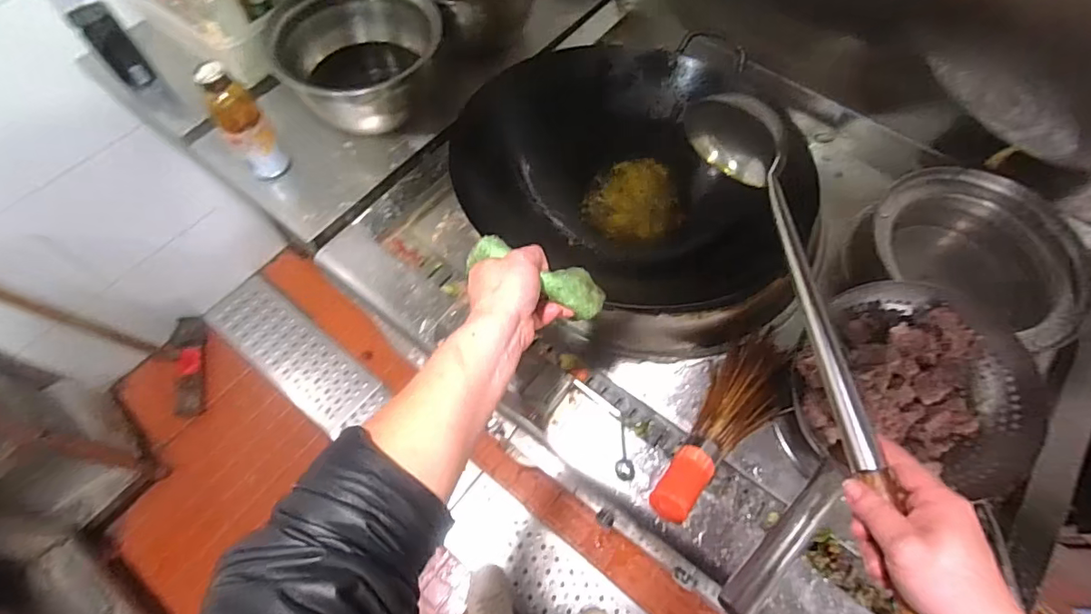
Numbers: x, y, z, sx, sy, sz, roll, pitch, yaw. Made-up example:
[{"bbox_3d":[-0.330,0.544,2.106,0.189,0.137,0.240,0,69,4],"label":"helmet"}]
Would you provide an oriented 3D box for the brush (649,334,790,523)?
[{"bbox_3d":[0.226,0.145,0.674,0.096,0.057,0.304,37,55,16],"label":"brush"}]

